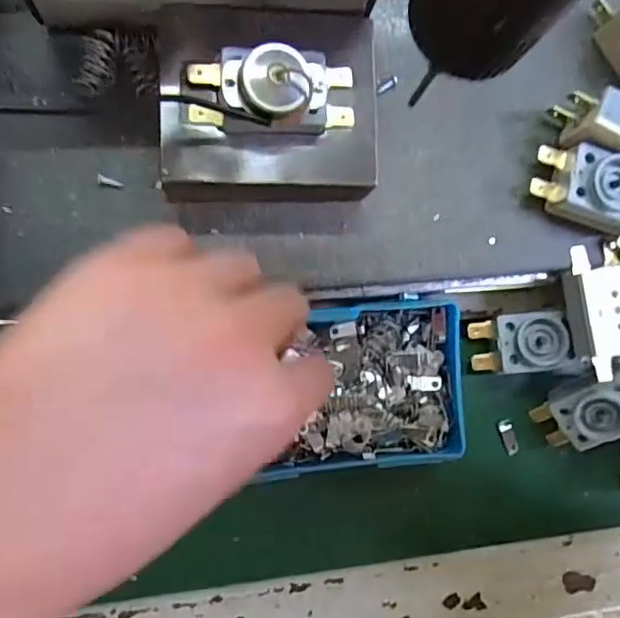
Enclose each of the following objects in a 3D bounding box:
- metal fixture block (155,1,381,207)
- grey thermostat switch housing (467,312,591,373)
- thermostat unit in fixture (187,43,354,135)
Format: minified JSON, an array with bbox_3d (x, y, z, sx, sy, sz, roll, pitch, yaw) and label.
[{"bbox_3d":[-0.017,-0.077,0.232,0.080,0.026,0.072,-2,89,-10],"label":"metal fixture block"},{"bbox_3d":[0.102,0.016,0.281,0.049,0.016,0.026,-4,89,8],"label":"grey thermostat switch housing"},{"bbox_3d":[-0.012,-0.078,0.212,0.059,0.019,0.029,-2,89,-10],"label":"thermostat unit in fixture"}]

